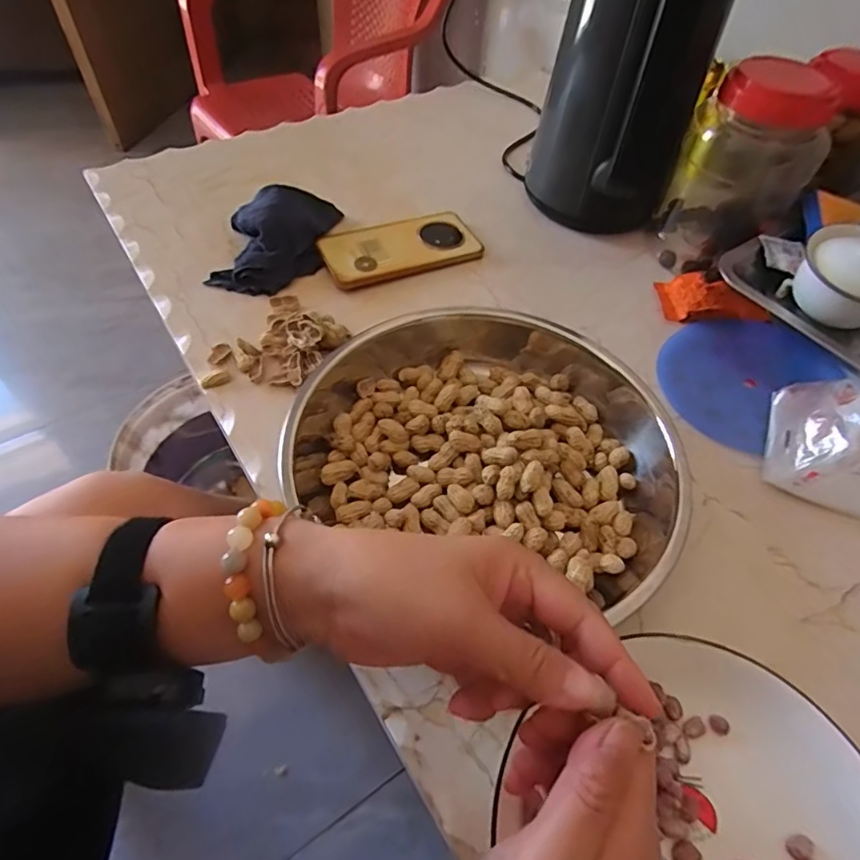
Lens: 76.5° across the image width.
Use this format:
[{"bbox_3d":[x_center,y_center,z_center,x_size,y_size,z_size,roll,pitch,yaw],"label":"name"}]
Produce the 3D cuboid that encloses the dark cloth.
[{"bbox_3d":[-0.160,-0.200,0.557,0.103,0.048,0.134,6,54,0],"label":"dark cloth"}]

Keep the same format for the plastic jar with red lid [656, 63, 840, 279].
[{"bbox_3d":[0.307,-0.253,0.542,0.097,0.171,0.103,2,54,-3],"label":"plastic jar with red lid"}]

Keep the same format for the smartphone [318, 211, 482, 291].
[{"bbox_3d":[-0.030,-0.194,0.575,0.164,0.010,0.081,-19,63,-19],"label":"smartphone"}]

